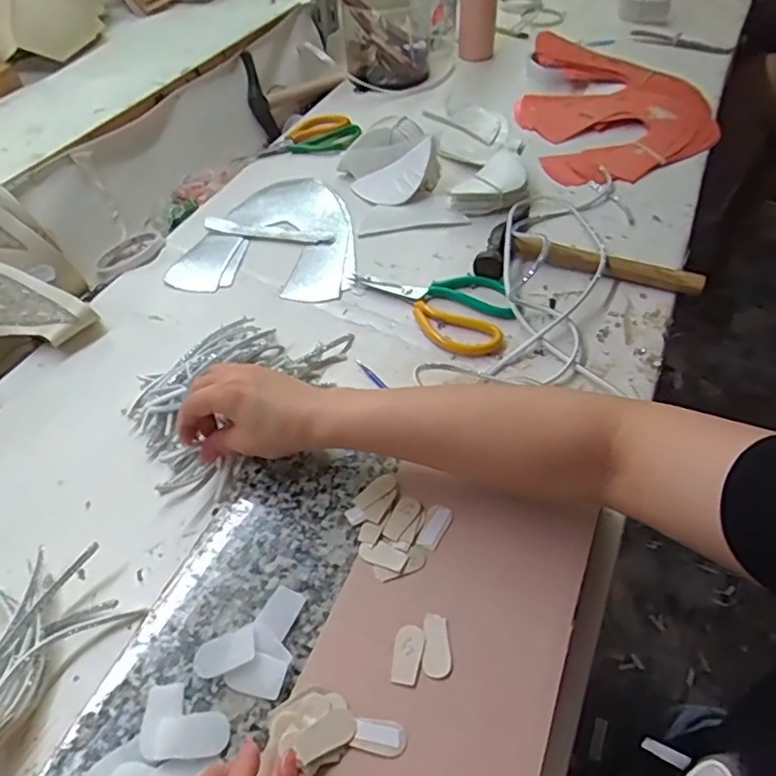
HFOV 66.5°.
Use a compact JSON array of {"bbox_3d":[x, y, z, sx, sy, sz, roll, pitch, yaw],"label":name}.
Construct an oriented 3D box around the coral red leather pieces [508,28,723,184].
[{"bbox_3d":[0.323,-0.437,0.899,0.360,0.050,0.336,-29,58,-21],"label":"coral red leather pieces"}]

